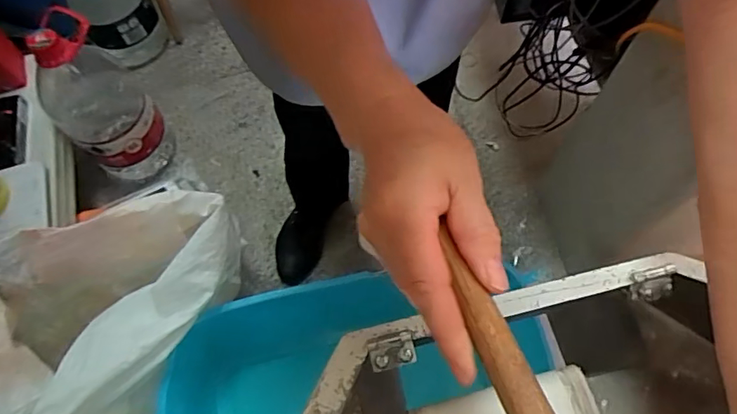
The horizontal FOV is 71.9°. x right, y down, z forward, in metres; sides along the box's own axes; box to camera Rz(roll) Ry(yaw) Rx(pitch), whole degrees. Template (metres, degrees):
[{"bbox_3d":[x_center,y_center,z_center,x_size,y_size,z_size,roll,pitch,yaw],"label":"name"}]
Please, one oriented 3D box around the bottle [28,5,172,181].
[{"bbox_3d":[-0.492,-0.180,0.938,0.149,0.354,0.143,0,67,1],"label":"bottle"}]

